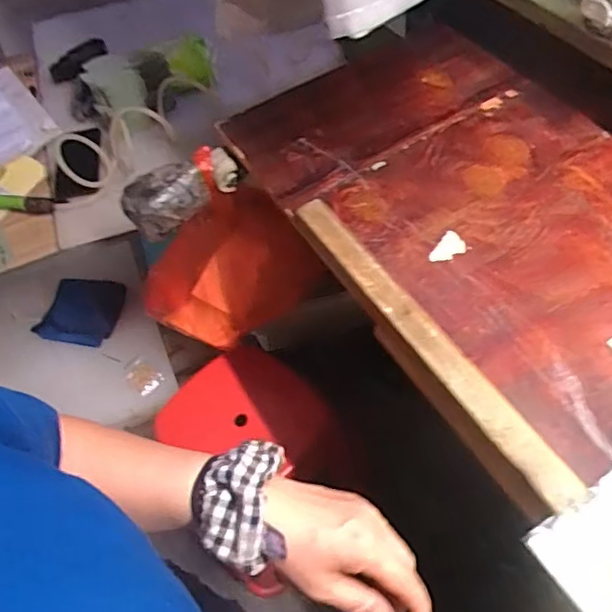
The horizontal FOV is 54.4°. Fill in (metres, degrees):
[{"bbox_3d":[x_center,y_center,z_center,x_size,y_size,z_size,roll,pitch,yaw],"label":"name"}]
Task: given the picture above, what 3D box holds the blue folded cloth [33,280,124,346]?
[{"bbox_3d":[-0.493,0.007,1.319,0.155,0.045,0.160,3,55,6],"label":"blue folded cloth"}]

